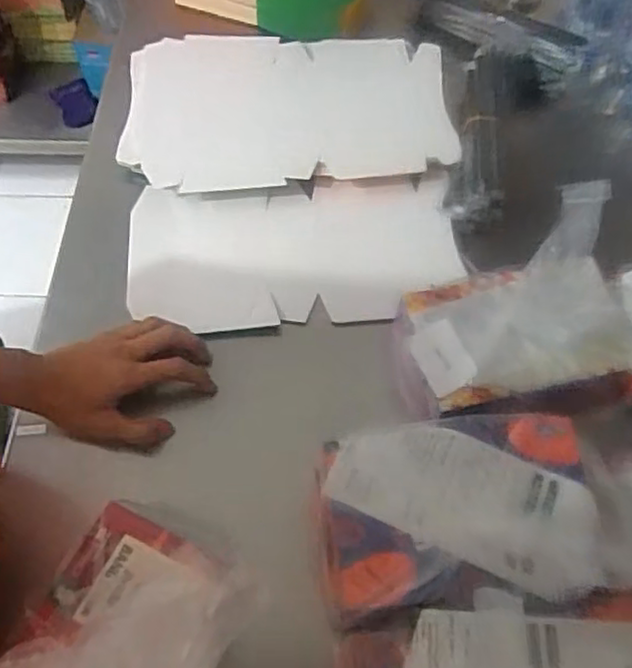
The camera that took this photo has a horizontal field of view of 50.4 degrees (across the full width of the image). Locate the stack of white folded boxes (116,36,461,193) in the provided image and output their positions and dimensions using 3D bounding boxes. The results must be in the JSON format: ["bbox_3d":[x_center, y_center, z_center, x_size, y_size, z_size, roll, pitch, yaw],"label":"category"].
[{"bbox_3d":[-0.035,-0.248,0.730,0.338,0.027,0.212,-3,64,0],"label":"stack of white folded boxes"}]

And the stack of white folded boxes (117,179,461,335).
[{"bbox_3d":[-0.026,-0.083,0.661,0.311,0.019,0.157,-2,64,0],"label":"stack of white folded boxes"}]

